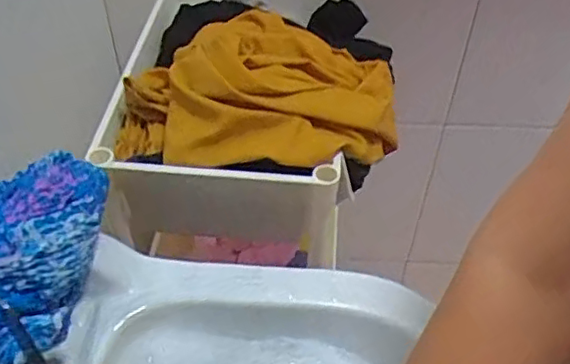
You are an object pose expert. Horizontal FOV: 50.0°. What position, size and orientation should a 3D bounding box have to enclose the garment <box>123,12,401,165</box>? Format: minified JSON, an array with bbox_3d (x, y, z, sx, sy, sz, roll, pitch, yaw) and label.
[{"bbox_3d":[-0.022,-0.098,0.550,0.240,0.079,0.210,2,47,1],"label":"garment"}]

